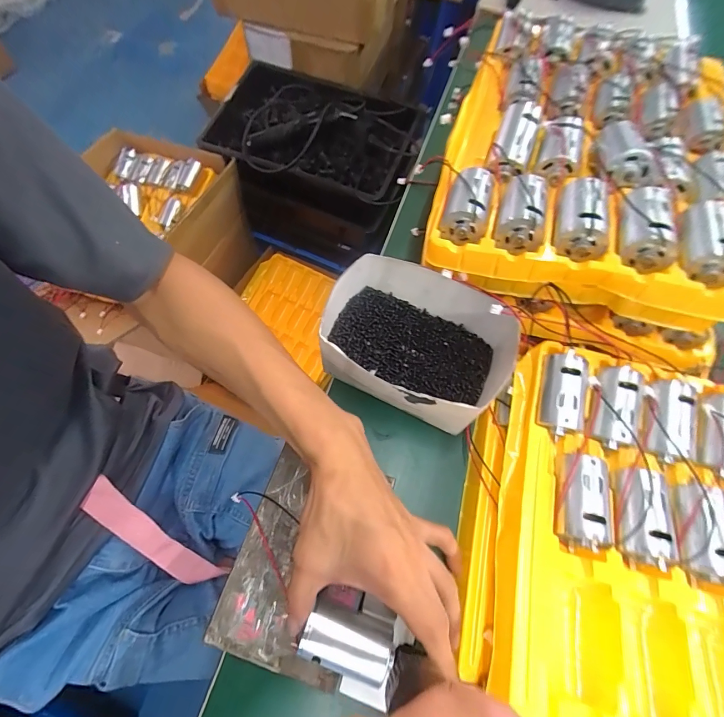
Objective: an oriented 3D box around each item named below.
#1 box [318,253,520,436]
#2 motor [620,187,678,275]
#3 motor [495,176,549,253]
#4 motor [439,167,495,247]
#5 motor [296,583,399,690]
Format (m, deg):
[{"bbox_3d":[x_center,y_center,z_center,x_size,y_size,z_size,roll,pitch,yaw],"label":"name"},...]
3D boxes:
[{"bbox_3d":[0.047,-0.011,0.322,0.159,0.070,0.112,27,68,10],"label":"box"},{"bbox_3d":[0.200,-0.095,0.264,0.035,0.028,0.060,9,66,2],"label":"motor"},{"bbox_3d":[0.125,-0.115,0.284,0.033,0.029,0.067,18,67,6],"label":"motor"},{"bbox_3d":[0.084,-0.124,0.293,0.032,0.029,0.061,15,66,5],"label":"motor"},{"bbox_3d":[-0.008,0.186,0.250,0.058,0.038,0.038,15,66,5],"label":"motor"}]

